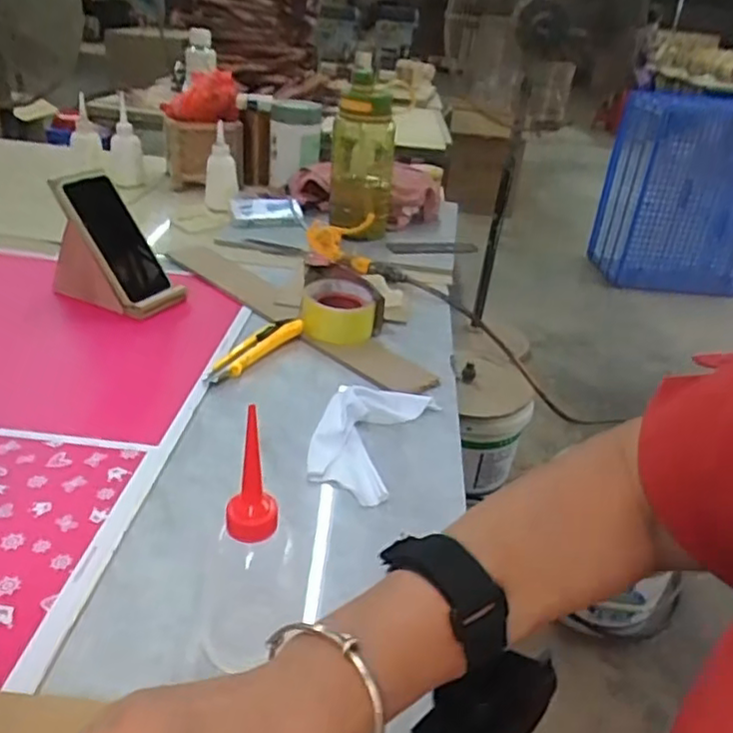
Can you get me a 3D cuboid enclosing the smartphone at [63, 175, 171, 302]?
[{"bbox_3d":[-0.312,-0.161,0.821,0.016,0.157,0.068,-13,17,41],"label":"smartphone"}]

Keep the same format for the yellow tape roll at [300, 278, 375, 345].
[{"bbox_3d":[-0.035,-0.069,0.818,0.089,0.052,0.088,2,29,-3],"label":"yellow tape roll"}]

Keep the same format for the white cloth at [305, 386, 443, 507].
[{"bbox_3d":[0.002,0.056,0.628,0.092,0.032,0.178,13,30,15],"label":"white cloth"}]

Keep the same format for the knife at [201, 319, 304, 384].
[{"bbox_3d":[-0.130,-0.019,0.744,0.034,0.025,0.148,19,33,26],"label":"knife"}]

